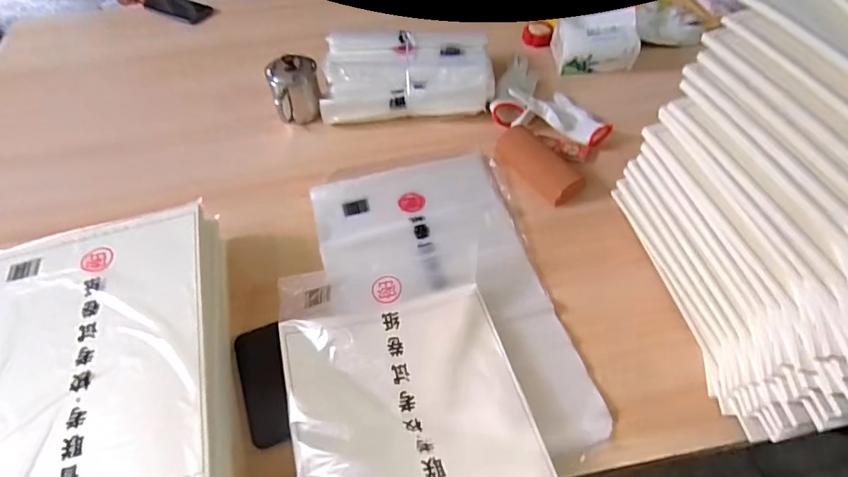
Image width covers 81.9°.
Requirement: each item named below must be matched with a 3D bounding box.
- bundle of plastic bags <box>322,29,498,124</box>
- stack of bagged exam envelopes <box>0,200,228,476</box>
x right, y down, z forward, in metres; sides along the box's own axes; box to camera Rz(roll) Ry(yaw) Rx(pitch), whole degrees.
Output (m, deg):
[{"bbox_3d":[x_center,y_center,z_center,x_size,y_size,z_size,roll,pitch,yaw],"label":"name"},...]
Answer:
[{"bbox_3d":[-0.032,-0.293,0.897,0.303,0.104,0.150,-4,53,-1],"label":"bundle of plastic bags"},{"bbox_3d":[-0.363,0.174,0.525,0.282,0.057,0.477,-13,53,-8],"label":"stack of bagged exam envelopes"}]

